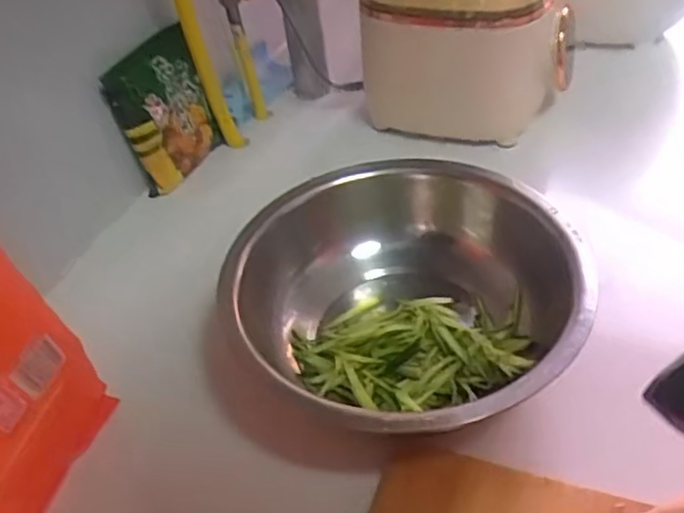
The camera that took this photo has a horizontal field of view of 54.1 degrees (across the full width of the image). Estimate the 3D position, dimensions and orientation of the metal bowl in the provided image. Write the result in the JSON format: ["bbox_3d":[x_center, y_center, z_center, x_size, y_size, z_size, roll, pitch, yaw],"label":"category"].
[{"bbox_3d":[0.059,0.034,0.550,0.241,0.098,0.268,-35,50,-24],"label":"metal bowl"}]

